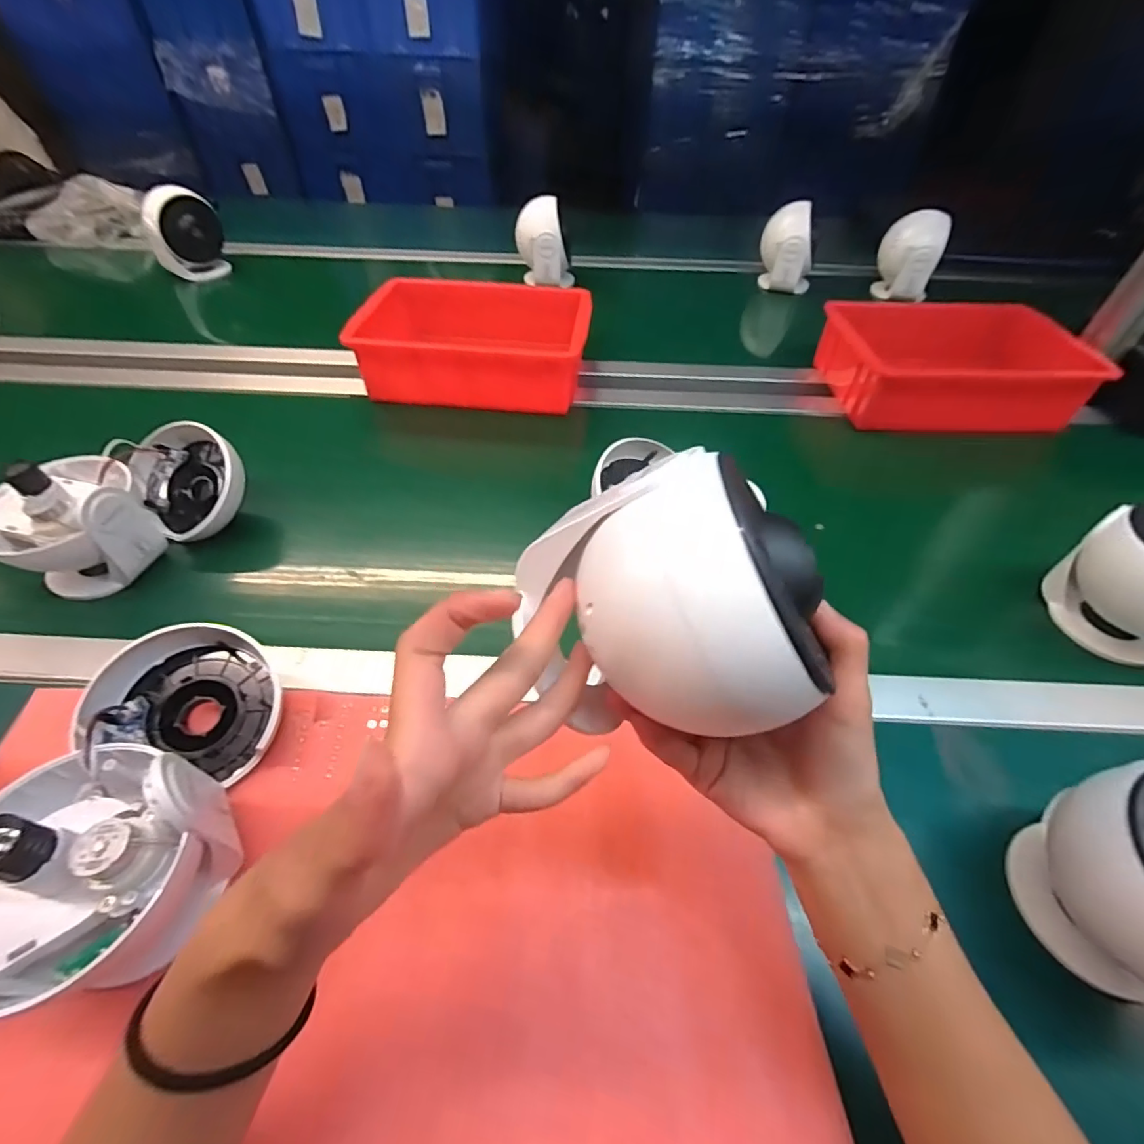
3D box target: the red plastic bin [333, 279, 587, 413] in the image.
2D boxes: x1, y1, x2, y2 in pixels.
[{"bbox_3d":[-0.127,-0.322,0.719,0.294,0.095,0.213,4,46,3],"label":"red plastic bin"}]

